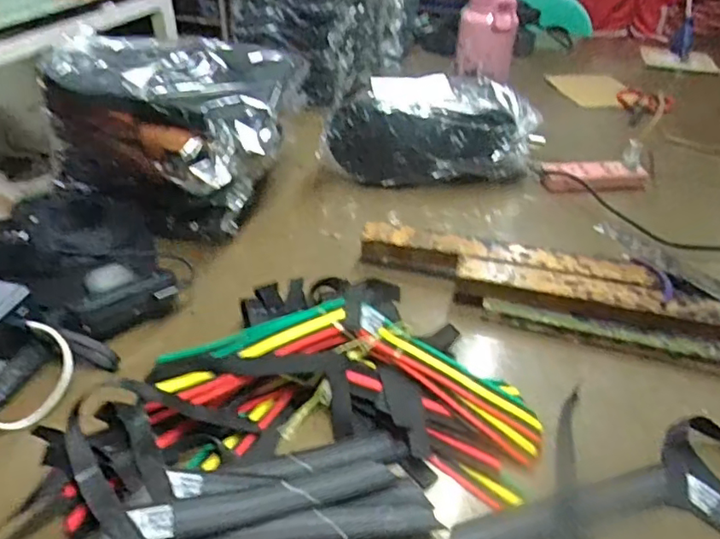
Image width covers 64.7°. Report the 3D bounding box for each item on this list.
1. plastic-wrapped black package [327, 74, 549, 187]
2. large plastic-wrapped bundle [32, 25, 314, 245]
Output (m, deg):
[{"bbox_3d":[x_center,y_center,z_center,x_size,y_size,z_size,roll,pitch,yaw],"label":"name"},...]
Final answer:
[{"bbox_3d":[0.106,-0.201,0.825,0.301,0.121,0.138,2,39,-1],"label":"plastic-wrapped black package"},{"bbox_3d":[-0.210,-0.181,0.712,0.285,0.180,0.238,23,43,23],"label":"large plastic-wrapped bundle"}]

